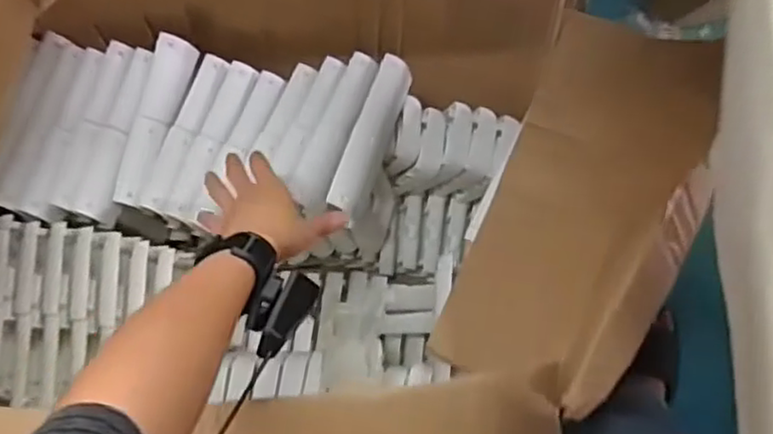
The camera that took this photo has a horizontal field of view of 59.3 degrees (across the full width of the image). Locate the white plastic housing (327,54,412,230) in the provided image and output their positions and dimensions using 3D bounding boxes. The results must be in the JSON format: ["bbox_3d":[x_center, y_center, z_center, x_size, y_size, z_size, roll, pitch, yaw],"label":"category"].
[{"bbox_3d":[-0.018,-0.097,0.827,0.042,0.066,0.198,19,73,5],"label":"white plastic housing"}]

